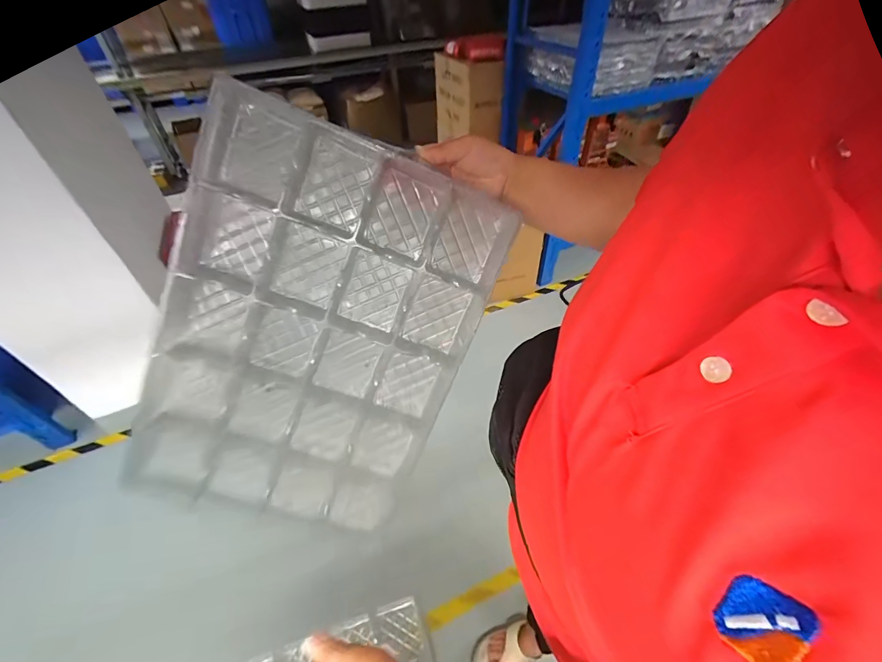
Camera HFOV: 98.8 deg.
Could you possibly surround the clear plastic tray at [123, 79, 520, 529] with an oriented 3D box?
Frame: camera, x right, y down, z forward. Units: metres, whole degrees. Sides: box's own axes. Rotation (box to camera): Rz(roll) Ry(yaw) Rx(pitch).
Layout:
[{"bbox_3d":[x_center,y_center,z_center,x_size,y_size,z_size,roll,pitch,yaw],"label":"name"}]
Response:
[{"bbox_3d":[-0.141,0.020,0.422,0.313,0.448,0.037,20,13,-12],"label":"clear plastic tray"}]

